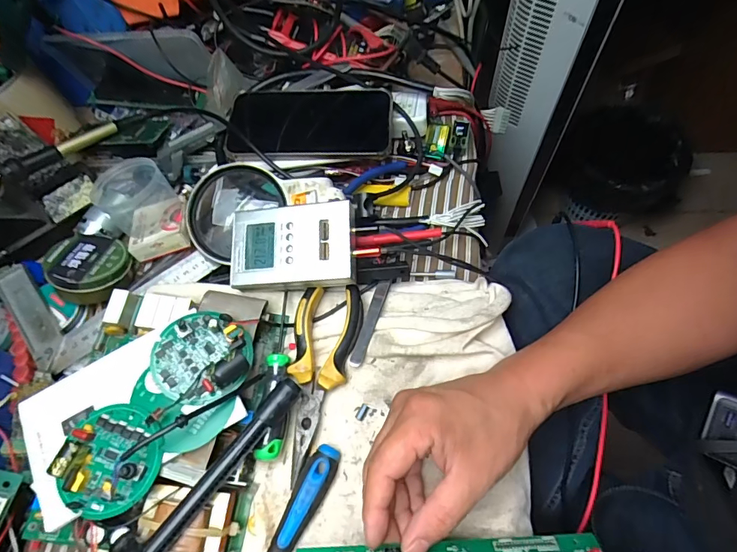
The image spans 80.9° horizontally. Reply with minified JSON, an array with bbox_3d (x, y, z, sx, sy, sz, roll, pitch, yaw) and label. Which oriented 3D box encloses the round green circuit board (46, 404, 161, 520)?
[{"bbox_3d":[-0.175,0.123,0.292,0.060,0.023,0.069,4,64,6],"label":"round green circuit board"}]

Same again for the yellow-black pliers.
[{"bbox_3d":[-0.038,0.079,0.346,0.051,0.028,0.143,4,64,6],"label":"yellow-black pliers"}]

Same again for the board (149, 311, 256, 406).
[{"bbox_3d":[-0.127,0.059,0.328,0.068,0.023,0.070,-2,64,3],"label":"board"}]

